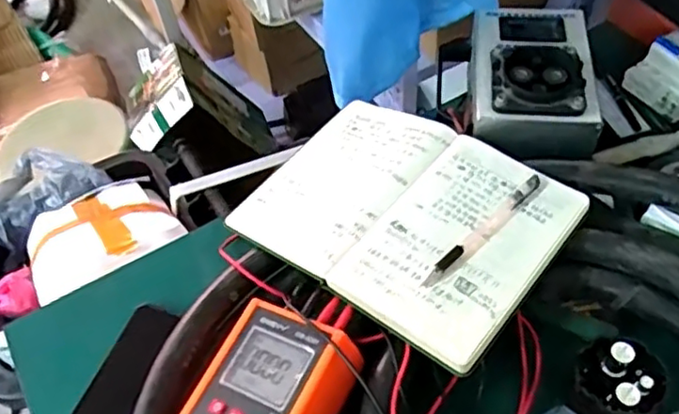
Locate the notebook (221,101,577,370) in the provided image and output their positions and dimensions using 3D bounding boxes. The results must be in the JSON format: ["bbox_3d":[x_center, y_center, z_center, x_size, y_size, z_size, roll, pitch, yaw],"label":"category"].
[{"bbox_3d":[0.056,0.004,0.611,0.281,0.041,0.211,34,61,26],"label":"notebook"}]

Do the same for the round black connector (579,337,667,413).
[{"bbox_3d":[0.229,0.141,0.517,0.055,0.046,0.056,-2,52,3],"label":"round black connector"}]

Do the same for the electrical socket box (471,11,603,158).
[{"bbox_3d":[0.202,-0.138,0.680,0.121,0.065,0.177,3,52,6],"label":"electrical socket box"}]

